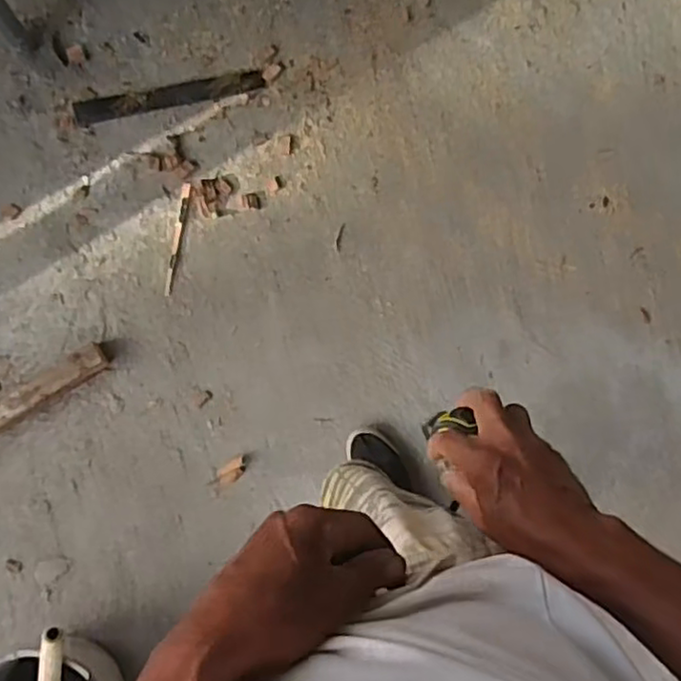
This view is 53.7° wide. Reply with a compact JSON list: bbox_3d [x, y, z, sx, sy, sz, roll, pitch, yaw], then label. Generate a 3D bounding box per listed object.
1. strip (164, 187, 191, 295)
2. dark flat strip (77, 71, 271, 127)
[{"bbox_3d":[-0.330,-0.207,1.363,0.017,0.007,0.232,8,80,-2],"label":"strip"},{"bbox_3d":[-0.356,-0.511,1.411,0.392,0.021,0.050,-13,82,-5],"label":"dark flat strip"}]

